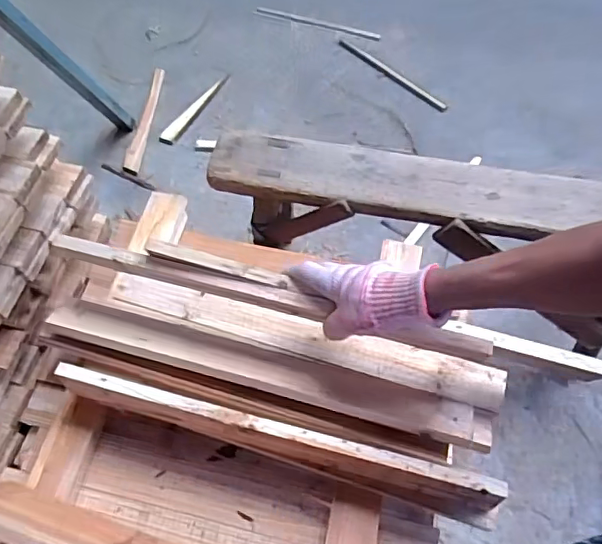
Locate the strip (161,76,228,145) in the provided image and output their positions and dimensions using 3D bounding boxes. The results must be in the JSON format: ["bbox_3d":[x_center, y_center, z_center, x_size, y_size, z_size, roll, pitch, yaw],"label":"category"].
[{"bbox_3d":[-0.360,-0.553,1.873,0.056,0.016,0.344,29,65,17],"label":"strip"}]

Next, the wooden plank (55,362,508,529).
[{"bbox_3d":[-0.033,0.185,0.605,0.479,0.073,0.012,13,41,9],"label":"wooden plank"}]

